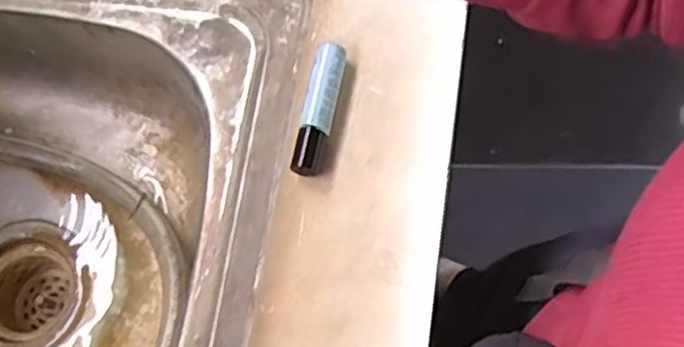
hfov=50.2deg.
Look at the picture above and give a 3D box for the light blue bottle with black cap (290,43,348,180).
[{"bbox_3d":[-0.014,-0.040,0.459,0.020,0.021,0.084,10,71,4],"label":"light blue bottle with black cap"}]

